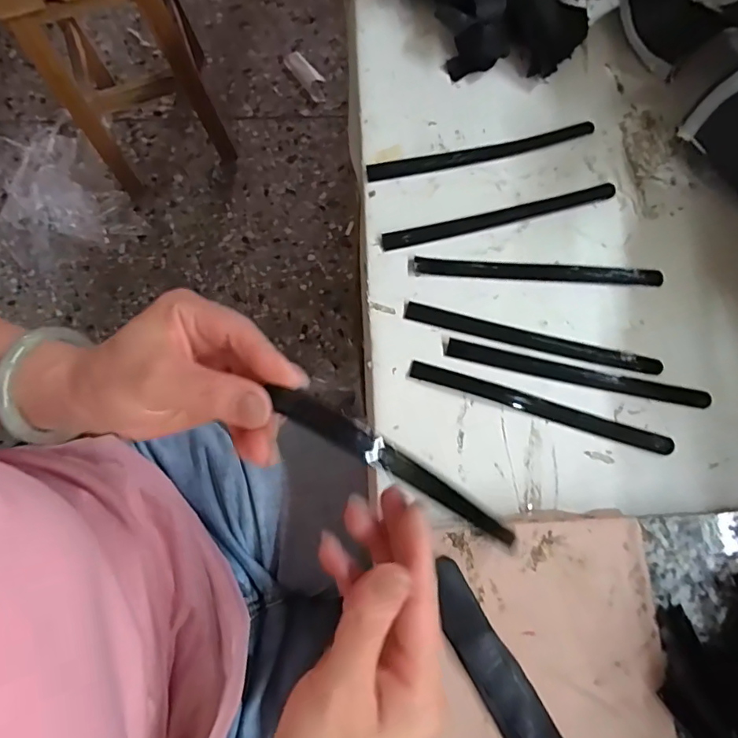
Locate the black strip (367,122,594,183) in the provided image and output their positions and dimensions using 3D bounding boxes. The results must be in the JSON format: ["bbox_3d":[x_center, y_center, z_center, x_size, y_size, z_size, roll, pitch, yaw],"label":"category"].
[{"bbox_3d":[0.085,-0.166,0.399,0.175,0.007,0.015,-12,76,-2],"label":"black strip"}]

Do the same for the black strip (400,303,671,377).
[{"bbox_3d":[0.113,-0.021,0.364,0.177,0.004,0.015,14,76,4],"label":"black strip"}]

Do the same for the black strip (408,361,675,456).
[{"bbox_3d":[0.115,0.026,0.351,0.178,0.004,0.014,17,76,5],"label":"black strip"}]

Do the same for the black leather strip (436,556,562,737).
[{"bbox_3d":[0.082,0.185,0.282,0.031,0.010,0.166,-27,76,-11],"label":"black leather strip"}]

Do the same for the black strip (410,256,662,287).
[{"bbox_3d":[0.122,-0.071,0.378,0.177,0.005,0.014,3,75,2],"label":"black strip"}]

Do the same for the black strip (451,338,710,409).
[{"bbox_3d":[0.142,0.003,0.357,0.177,0.004,0.013,12,76,4],"label":"black strip"}]

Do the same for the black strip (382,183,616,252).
[{"bbox_3d":[0.098,-0.114,0.388,0.178,0.004,0.013,-14,76,-3],"label":"black strip"}]

